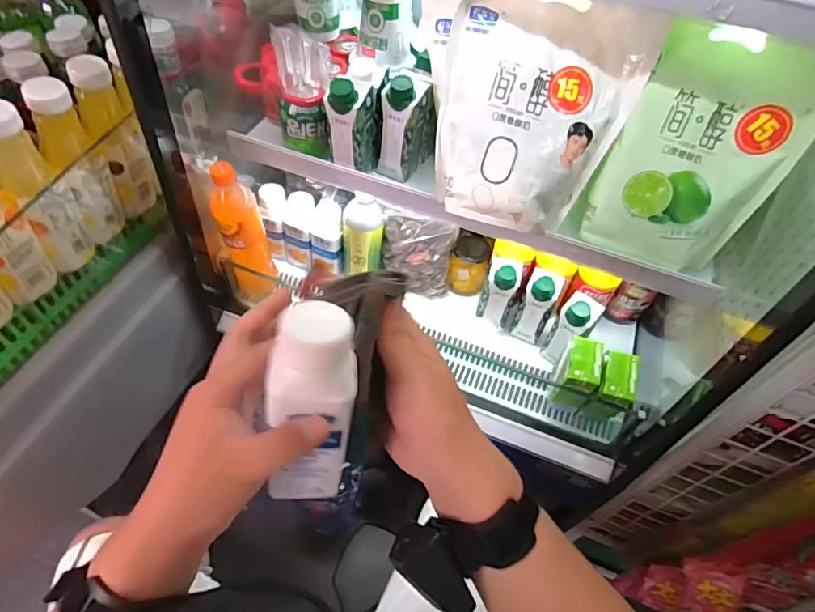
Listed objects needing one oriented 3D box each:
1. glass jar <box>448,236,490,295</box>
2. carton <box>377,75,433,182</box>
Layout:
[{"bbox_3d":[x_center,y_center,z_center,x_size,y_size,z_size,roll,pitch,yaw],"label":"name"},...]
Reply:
[{"bbox_3d":[0.105,-0.069,0.855,0.062,0.078,0.068,7,53,0],"label":"glass jar"},{"bbox_3d":[-0.004,-0.234,0.638,0.045,0.131,0.058,22,54,11],"label":"carton"}]

